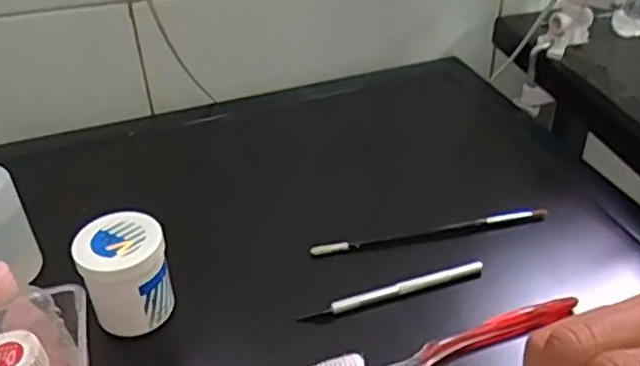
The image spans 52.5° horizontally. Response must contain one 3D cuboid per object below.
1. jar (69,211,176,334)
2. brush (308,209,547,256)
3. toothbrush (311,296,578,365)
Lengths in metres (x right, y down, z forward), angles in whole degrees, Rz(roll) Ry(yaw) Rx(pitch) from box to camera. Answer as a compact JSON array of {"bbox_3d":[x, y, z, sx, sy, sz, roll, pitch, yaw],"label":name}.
[{"bbox_3d":[-0.129,0.061,0.433,0.053,0.065,0.050,-1,37,1],"label":"jar"},{"bbox_3d":[0.087,0.038,0.510,0.189,0.013,0.008,-9,37,-10],"label":"brush"},{"bbox_3d":[0.083,0.102,0.419,0.186,0.011,0.020,-12,38,-14],"label":"toothbrush"}]

